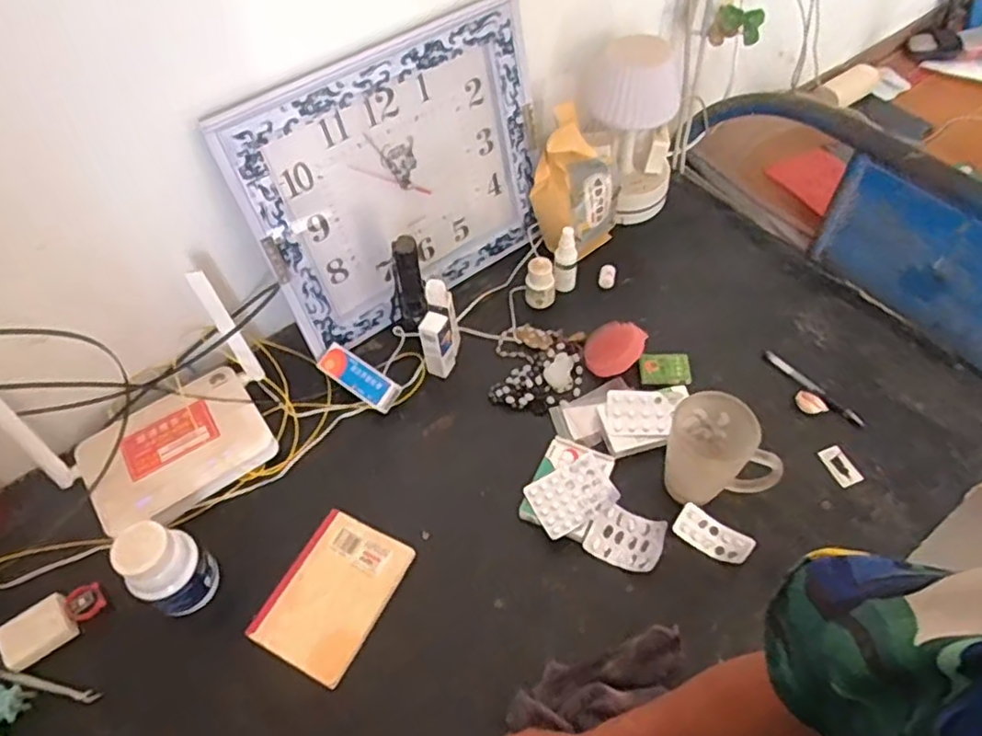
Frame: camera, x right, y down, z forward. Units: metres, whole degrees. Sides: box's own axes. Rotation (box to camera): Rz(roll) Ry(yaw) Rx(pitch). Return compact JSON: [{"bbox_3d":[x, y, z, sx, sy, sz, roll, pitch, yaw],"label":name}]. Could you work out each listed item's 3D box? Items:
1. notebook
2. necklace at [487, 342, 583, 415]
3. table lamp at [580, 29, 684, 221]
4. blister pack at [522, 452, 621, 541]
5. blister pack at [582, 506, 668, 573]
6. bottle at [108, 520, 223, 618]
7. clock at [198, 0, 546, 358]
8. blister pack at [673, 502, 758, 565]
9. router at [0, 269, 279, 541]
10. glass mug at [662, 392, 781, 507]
[{"bbox_3d":[-0.162,0.226,0.669,0.114,0.012,0.147,23,59,19],"label":"notebook"},{"bbox_3d":[0.060,0.018,0.798,0.114,0.017,0.067,-29,58,-16],"label":"necklace"},{"bbox_3d":[0.188,-0.324,0.896,0.143,0.241,0.130,6,55,8],"label":"table lamp"},{"bbox_3d":[0.087,0.135,0.703,0.088,0.005,0.065,-27,57,-10],"label":"blister pack"},{"bbox_3d":[0.140,0.176,0.684,0.075,0.014,0.056,17,57,15],"label":"blister pack"},{"bbox_3d":[-0.309,0.193,0.635,0.057,0.109,0.069,23,59,19],"label":"bottle"},{"bbox_3d":[-0.099,-0.224,0.799,0.385,0.310,0.031,-34,47,-18],"label":"clock"},{"bbox_3d":[0.230,0.172,0.681,0.078,0.011,0.036,25,60,20],"label":"blister pack"},{"bbox_3d":[-0.366,0.051,0.709,0.251,0.149,0.172,-32,58,-18],"label":"router"},{"bbox_3d":[0.226,0.094,0.673,0.072,0.115,0.113,-37,60,-20],"label":"glass mug"}]

